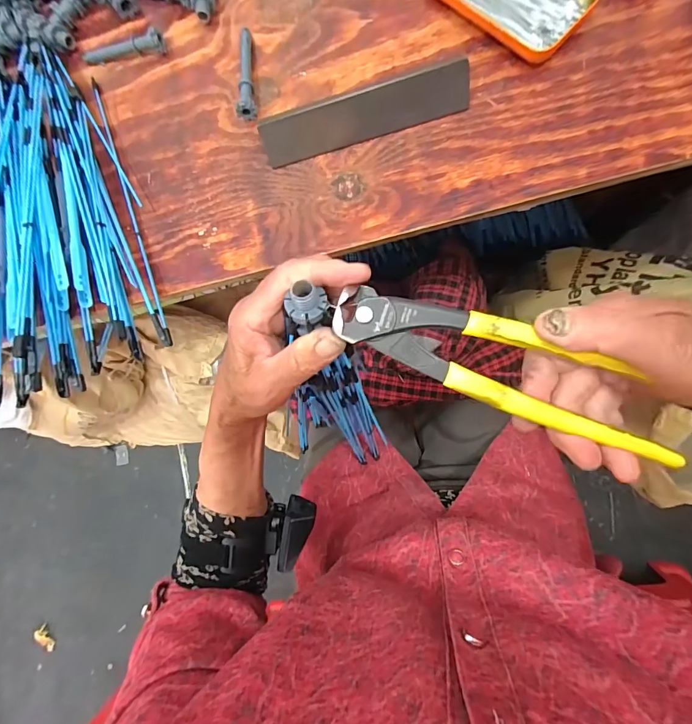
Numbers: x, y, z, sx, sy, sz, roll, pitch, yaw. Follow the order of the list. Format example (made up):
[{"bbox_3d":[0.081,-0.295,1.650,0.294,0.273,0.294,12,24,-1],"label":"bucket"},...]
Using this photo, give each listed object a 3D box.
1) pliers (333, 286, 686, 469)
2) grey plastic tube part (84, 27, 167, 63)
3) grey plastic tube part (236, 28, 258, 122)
[{"bbox_3d":[0.087,0.001,0.208,0.189,0.012,0.046,23,92,3],"label":"pliers"},{"bbox_3d":[-0.234,-0.330,0.401,0.092,0.017,0.016,-3,85,9],"label":"grey plastic tube part"},{"bbox_3d":[-0.097,-0.286,0.375,0.017,0.019,0.092,1,85,10],"label":"grey plastic tube part"}]

